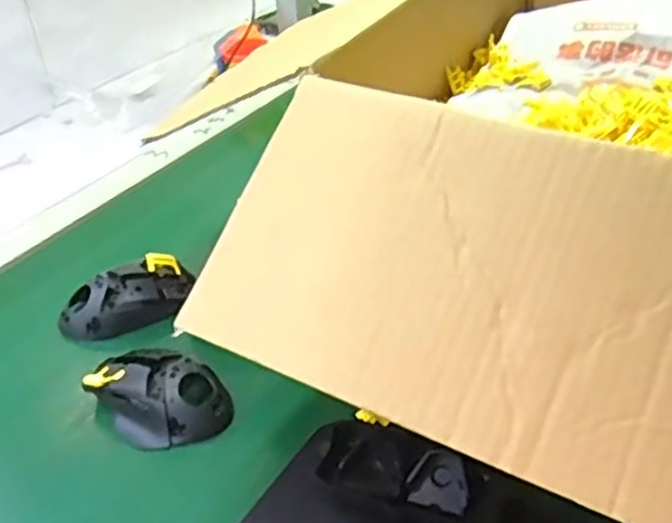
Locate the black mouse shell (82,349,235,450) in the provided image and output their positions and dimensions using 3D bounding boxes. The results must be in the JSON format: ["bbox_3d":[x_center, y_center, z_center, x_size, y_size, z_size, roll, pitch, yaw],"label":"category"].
[{"bbox_3d":[-0.132,0.098,0.512,0.109,0.035,0.062,14,38,22],"label":"black mouse shell"}]

